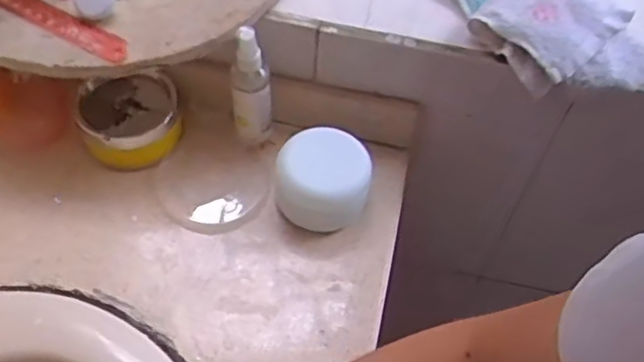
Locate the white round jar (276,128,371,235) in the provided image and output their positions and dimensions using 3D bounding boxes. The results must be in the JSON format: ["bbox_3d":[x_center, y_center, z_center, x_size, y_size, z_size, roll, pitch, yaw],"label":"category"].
[{"bbox_3d":[-0.001,0.001,0.637,0.087,0.066,0.075,11,55,2],"label":"white round jar"}]

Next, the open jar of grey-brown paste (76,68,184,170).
[{"bbox_3d":[-0.191,-0.056,0.680,0.098,0.049,0.079,-16,58,-15],"label":"open jar of grey-brown paste"}]

